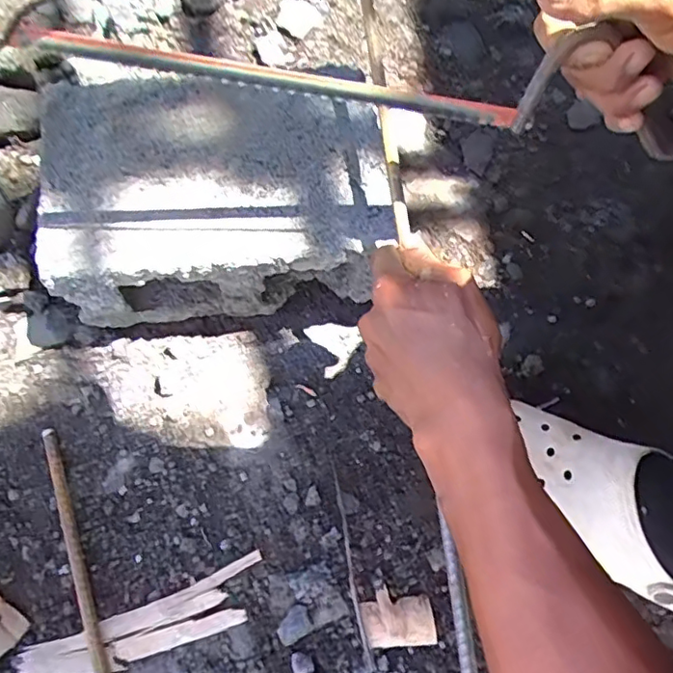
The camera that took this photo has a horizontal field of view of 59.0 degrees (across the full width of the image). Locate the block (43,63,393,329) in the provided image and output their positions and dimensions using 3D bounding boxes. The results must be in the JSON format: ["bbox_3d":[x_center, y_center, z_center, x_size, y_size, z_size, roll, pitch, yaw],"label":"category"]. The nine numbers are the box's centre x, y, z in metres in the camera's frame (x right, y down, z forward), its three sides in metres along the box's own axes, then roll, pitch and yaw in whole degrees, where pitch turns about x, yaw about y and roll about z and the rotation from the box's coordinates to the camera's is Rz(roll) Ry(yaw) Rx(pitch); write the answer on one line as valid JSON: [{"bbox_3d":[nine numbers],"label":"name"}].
[{"bbox_3d":[-0.096,-0.113,0.531,0.277,0.138,0.181,-6,70,-2],"label":"block"}]

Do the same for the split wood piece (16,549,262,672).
[{"bbox_3d":[-0.146,0.225,0.457,0.189,0.012,0.042,-20,68,-10],"label":"split wood piece"}]

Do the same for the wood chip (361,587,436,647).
[{"bbox_3d":[0.049,0.220,0.468,0.056,0.006,0.040,-2,66,-2],"label":"wood chip"}]

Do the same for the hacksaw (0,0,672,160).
[{"bbox_3d":[0.033,-0.161,0.325,0.408,0.077,0.031,5,66,-9],"label":"hacksaw"}]

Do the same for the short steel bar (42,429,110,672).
[{"bbox_3d":[-0.202,0.189,0.467,0.011,0.014,0.246,-19,68,-9],"label":"short steel bar"}]

